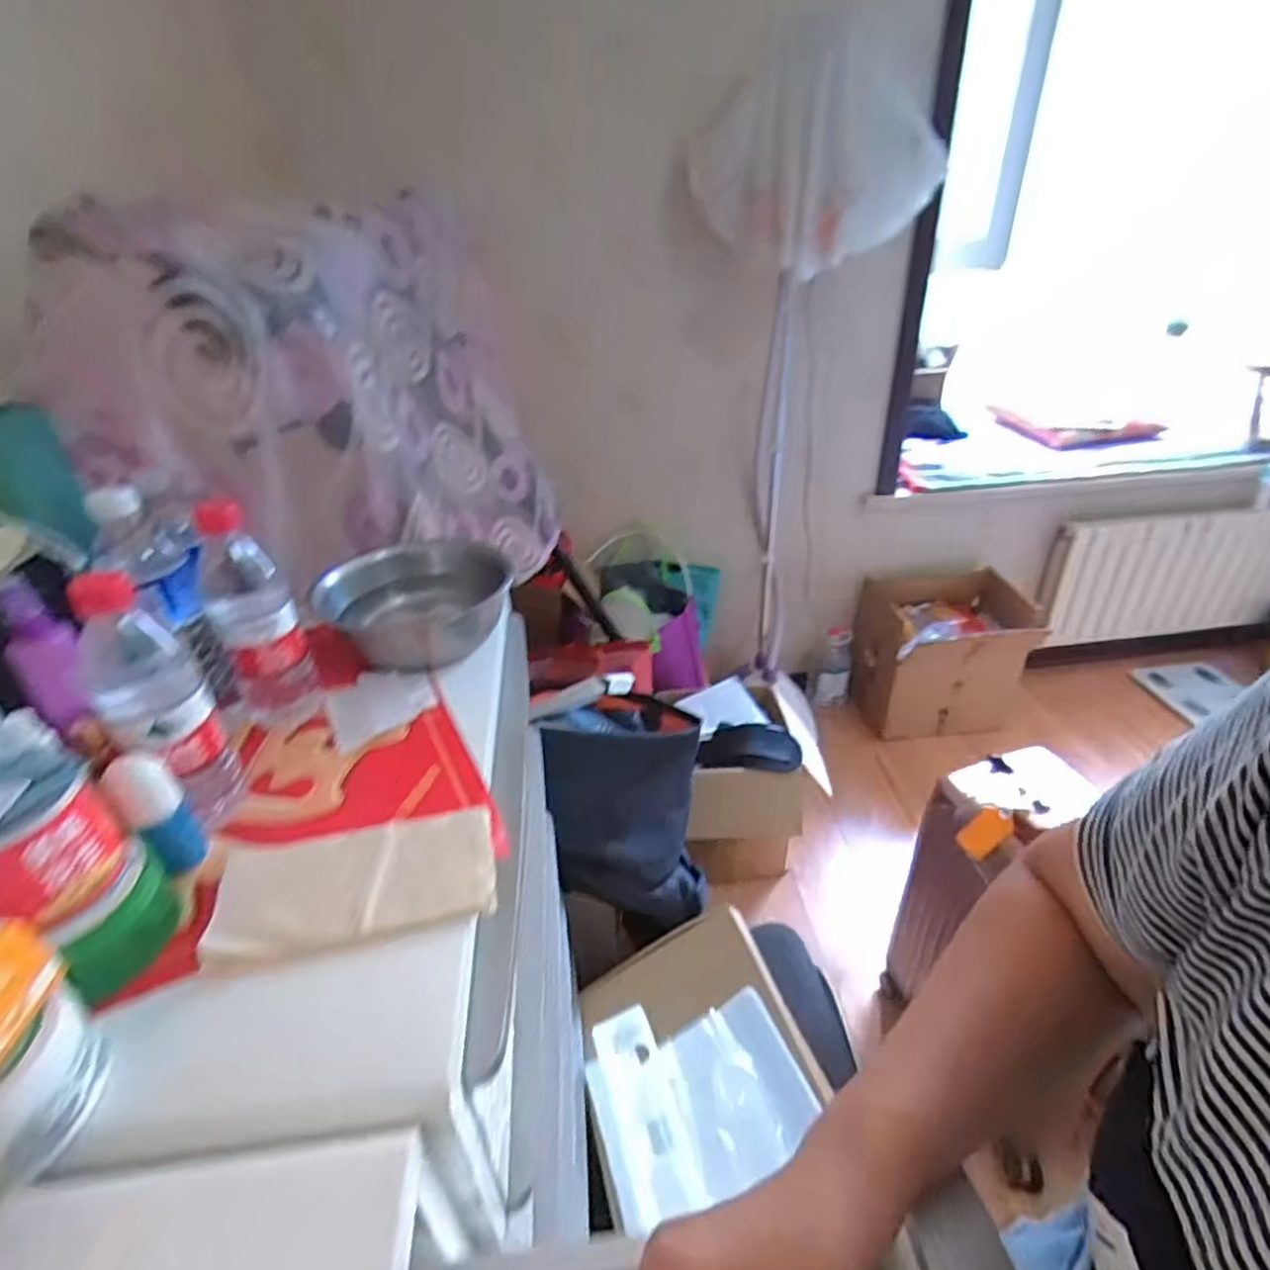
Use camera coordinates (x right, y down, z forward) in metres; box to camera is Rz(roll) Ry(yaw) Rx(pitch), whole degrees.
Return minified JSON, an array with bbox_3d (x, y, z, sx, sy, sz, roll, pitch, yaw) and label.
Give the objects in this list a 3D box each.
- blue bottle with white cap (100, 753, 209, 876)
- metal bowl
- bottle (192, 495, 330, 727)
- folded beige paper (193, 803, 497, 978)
[{"bbox_3d":[-0.327,0.125,0.463,0.033,0.091,0.031,-28,40,-34],"label":"blue bottle with white cap"},{"bbox_3d":[-0.235,-0.044,0.743,0.189,0.073,0.189,-2,32,1],"label":"metal bowl"},{"bbox_3d":[-0.332,-0.015,0.585,0.067,0.205,0.054,-21,36,-26],"label":"bottle"},{"bbox_3d":[-0.191,0.167,0.465,0.177,0.017,0.096,-9,33,-10],"label":"folded beige paper"}]

